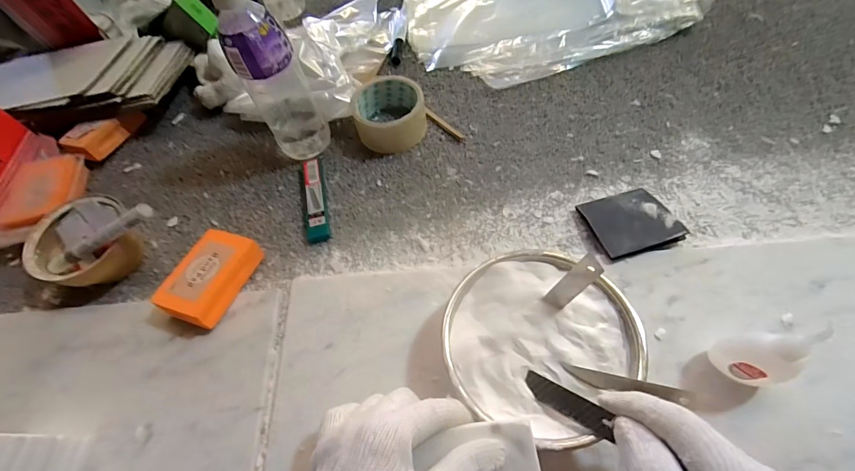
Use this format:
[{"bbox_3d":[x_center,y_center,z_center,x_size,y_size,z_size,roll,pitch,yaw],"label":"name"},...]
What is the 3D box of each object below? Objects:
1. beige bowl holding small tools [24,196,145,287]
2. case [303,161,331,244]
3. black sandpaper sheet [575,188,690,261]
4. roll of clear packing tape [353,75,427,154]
[{"bbox_3d":[-0.361,0.009,0.418,0.092,0.057,0.091,-3,60,5],"label":"beige bowl holding small tools"},{"bbox_3d":[-0.129,-0.043,0.454,0.024,0.011,0.113,-13,60,-1],"label":"case"},{"bbox_3d":[0.201,-0.016,0.392,0.077,0.015,0.071,-18,60,-4],"label":"black sandpaper sheet"},{"bbox_3d":[-0.045,-0.153,0.488,0.085,0.041,0.090,-3,60,5],"label":"roll of clear packing tape"}]

